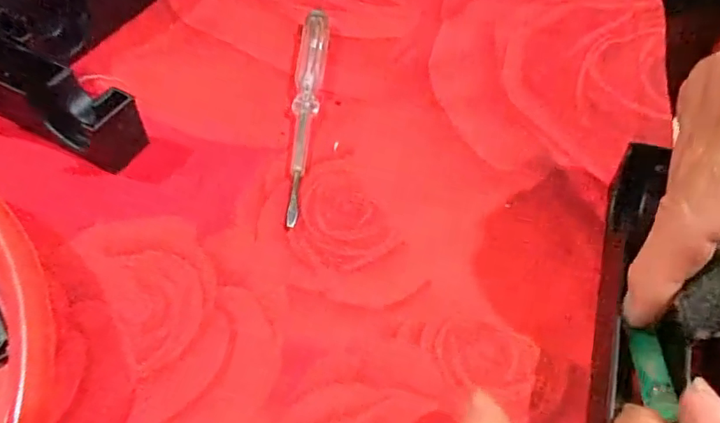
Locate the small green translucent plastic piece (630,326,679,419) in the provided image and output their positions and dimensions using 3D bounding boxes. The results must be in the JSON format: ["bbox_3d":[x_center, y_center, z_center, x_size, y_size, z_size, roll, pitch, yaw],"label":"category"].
[{"bbox_3d":[0.097,0.054,0.179,0.008,0.011,0.037,14,30,6],"label":"small green translucent plastic piece"}]

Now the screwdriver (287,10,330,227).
[{"bbox_3d":[-0.027,-0.052,0.263,0.014,0.013,0.128,5,56,0],"label":"screwdriver"}]

